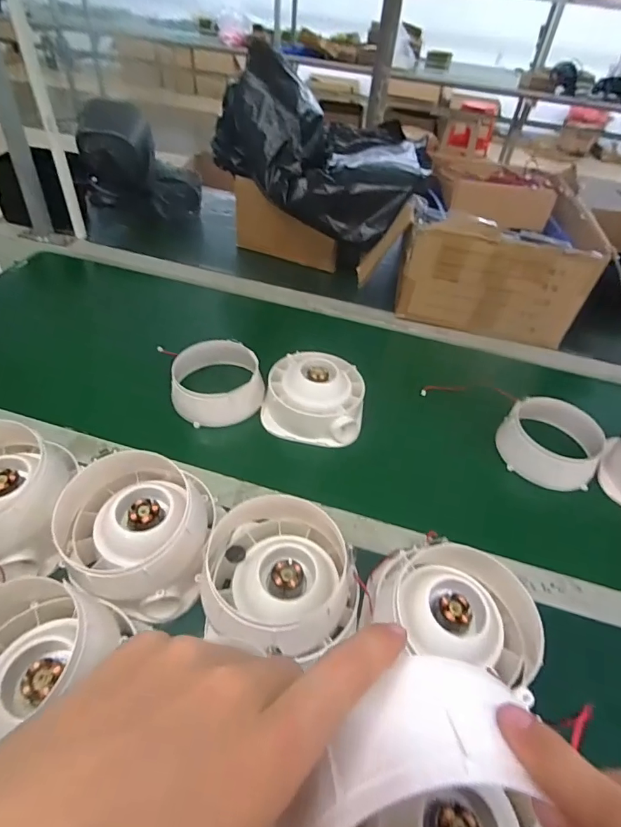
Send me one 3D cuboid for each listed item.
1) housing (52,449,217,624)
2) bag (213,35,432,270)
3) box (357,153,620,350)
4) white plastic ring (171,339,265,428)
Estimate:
[{"bbox_3d":[-0.161,0.107,0.421,0.124,0.090,0.131,4,45,-4],"label":"housing"},{"bbox_3d":[0.028,-0.495,0.880,0.389,0.288,0.430,17,46,10],"label":"bag"},{"bbox_3d":[0.298,-0.305,0.822,0.366,0.181,0.276,14,45,6],"label":"box"},{"bbox_3d":[-0.126,-0.042,0.608,0.117,0.065,0.096,-9,47,-16],"label":"white plastic ring"}]

